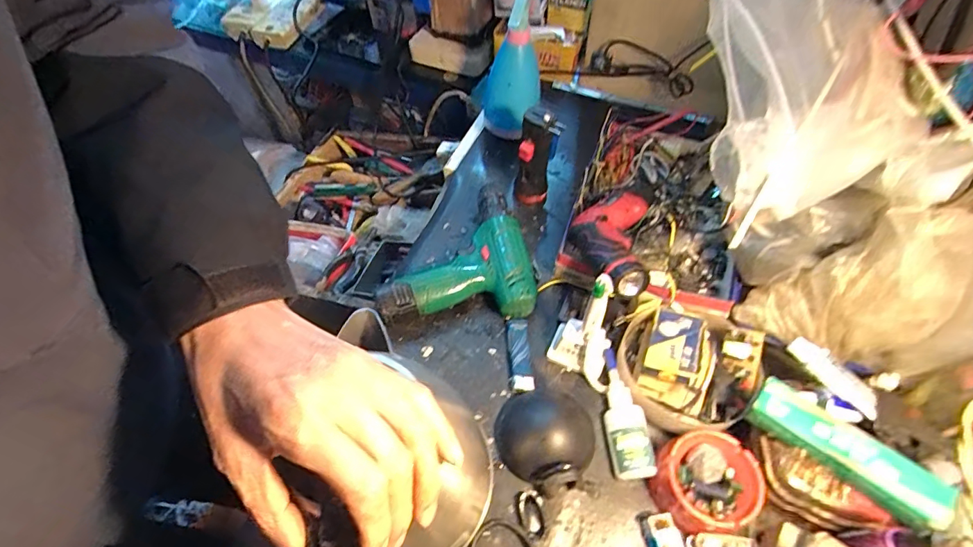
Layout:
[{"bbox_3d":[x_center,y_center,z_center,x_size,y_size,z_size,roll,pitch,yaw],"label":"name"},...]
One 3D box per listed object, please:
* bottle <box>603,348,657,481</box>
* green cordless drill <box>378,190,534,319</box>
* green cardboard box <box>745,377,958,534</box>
[{"bbox_3d":[0.135,0.135,0.463,0.036,0.021,0.123,-4,56,0],"label":"bottle"},{"bbox_3d":[-0.033,-0.026,0.562,0.169,0.046,0.176,-3,56,0],"label":"green cordless drill"},{"bbox_3d":[0.293,0.149,0.391,0.141,0.047,0.044,37,65,24],"label":"green cardboard box"}]

